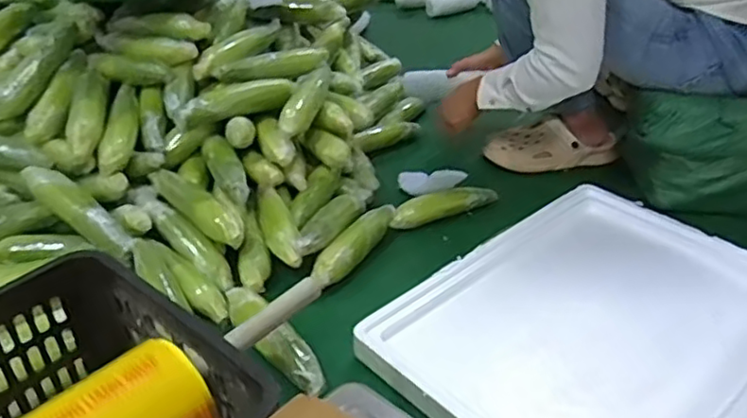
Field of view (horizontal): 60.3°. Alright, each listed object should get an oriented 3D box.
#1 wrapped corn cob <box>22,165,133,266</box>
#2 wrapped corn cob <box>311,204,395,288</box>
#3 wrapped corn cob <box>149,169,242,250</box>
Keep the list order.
[{"bbox_3d":[-0.466,0.000,1.015,0.244,0.044,0.043,36,41,13],"label":"wrapped corn cob"},{"bbox_3d":[-0.033,0.059,1.091,0.046,0.050,0.218,17,38,25],"label":"wrapped corn cob"},{"bbox_3d":[-0.291,-0.006,1.084,0.212,0.052,0.054,35,43,24],"label":"wrapped corn cob"}]

